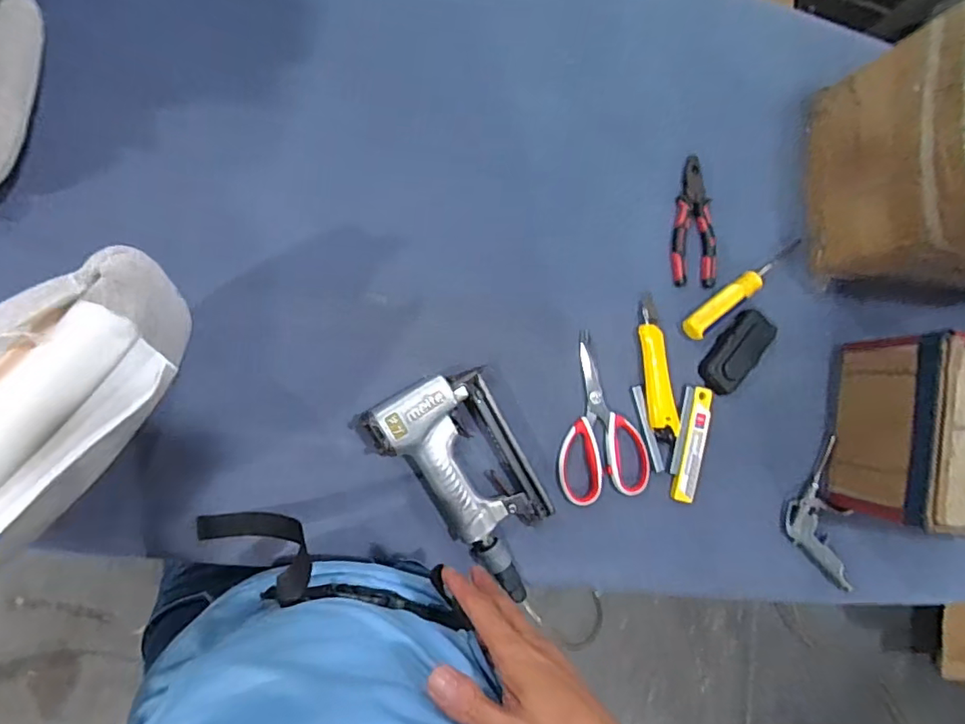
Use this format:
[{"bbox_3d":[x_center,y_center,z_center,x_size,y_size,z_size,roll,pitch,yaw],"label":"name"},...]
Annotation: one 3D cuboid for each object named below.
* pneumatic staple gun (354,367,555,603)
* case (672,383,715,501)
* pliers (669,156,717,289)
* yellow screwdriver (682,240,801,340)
[{"bbox_3d":[-0.004,0.118,0.547,0.125,0.048,0.239,-38,97,-13],"label":"pneumatic staple gun"},{"bbox_3d":[0.248,0.097,0.618,0.027,0.006,0.134,15,84,-13],"label":"case"},{"bbox_3d":[0.250,-0.168,0.633,0.058,0.010,0.152,-2,88,-14],"label":"pliers"},{"bbox_3d":[0.316,-0.090,0.628,0.190,0.027,0.027,-36,96,-13],"label":"yellow screwdriver"}]

